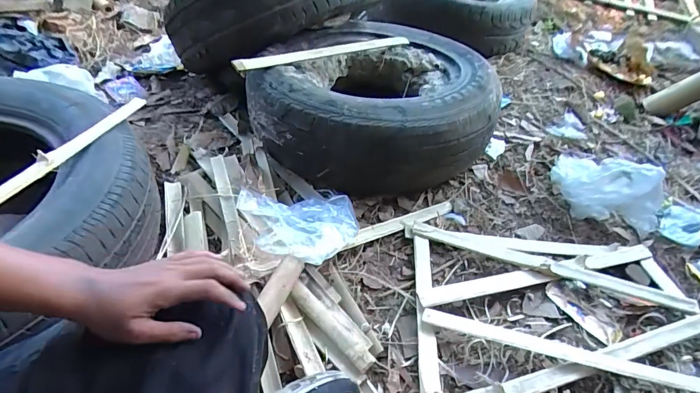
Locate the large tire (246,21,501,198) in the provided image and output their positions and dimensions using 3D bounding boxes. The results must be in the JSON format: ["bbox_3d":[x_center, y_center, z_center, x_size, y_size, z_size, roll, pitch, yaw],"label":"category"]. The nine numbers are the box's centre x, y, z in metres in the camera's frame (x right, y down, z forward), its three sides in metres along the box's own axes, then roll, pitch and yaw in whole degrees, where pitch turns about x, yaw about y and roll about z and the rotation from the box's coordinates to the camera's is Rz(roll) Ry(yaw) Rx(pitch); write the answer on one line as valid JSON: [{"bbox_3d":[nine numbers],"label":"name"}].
[{"bbox_3d":[0.044,-0.240,0.959,0.514,0.194,0.527,3,43,-5],"label":"large tire"}]

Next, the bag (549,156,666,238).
[{"bbox_3d":[0.559,-0.028,0.862,0.226,0.130,0.142,30,47,23],"label":"bag"}]

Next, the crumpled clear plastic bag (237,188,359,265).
[{"bbox_3d":[-0.091,0.043,0.687,0.207,0.039,0.143,9,42,1],"label":"crumpled clear plastic bag"}]

